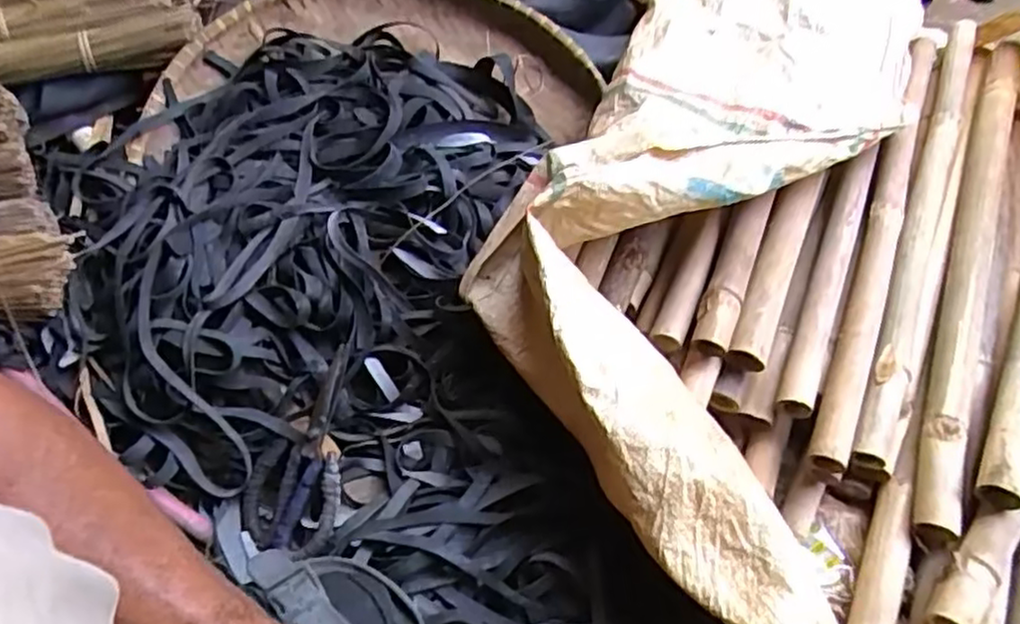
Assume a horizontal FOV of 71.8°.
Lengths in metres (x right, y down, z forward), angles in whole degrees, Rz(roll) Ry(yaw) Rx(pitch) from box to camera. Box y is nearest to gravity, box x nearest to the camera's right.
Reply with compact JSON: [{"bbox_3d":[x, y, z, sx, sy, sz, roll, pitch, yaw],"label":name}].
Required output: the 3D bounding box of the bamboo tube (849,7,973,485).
[{"bbox_3d":[0.470,-0.115,0.798,0.052,0.048,0.652,21,65,12],"label":"bamboo tube"}]

